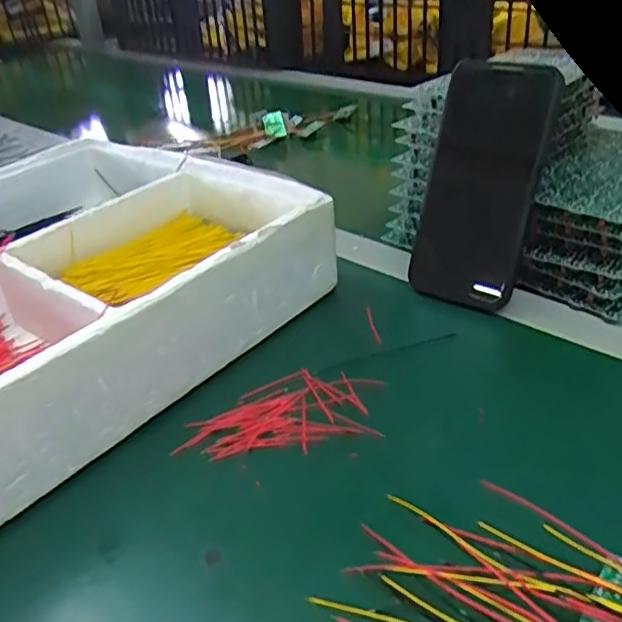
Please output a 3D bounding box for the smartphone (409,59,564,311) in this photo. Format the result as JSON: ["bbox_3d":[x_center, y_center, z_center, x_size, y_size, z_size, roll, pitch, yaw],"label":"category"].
[{"bbox_3d":[0.119,-0.088,0.463,0.079,0.167,0.013,20,17,34],"label":"smartphone"}]

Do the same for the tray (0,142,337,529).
[{"bbox_3d":[-0.215,-0.010,0.464,0.318,0.088,0.356,22,41,36],"label":"tray"}]

